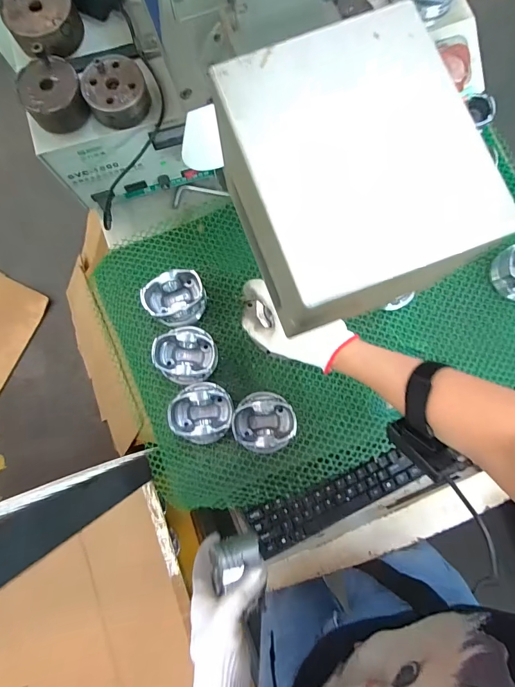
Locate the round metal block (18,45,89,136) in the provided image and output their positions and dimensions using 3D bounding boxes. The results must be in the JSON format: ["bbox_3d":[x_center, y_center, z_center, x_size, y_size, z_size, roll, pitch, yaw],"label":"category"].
[{"bbox_3d":[-0.239,-0.290,0.435,0.066,0.055,0.068,0,81,-1],"label":"round metal block"}]

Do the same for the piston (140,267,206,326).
[{"bbox_3d":[-0.116,-0.061,0.536,0.083,0.049,0.070,-22,82,-4],"label":"piston"}]

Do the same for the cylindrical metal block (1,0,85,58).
[{"bbox_3d":[-0.260,-0.395,0.454,0.089,0.029,0.085,0,81,-1],"label":"cylindrical metal block"}]

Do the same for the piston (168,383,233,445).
[{"bbox_3d":[-0.075,0.093,0.507,0.079,0.044,0.077,0,81,-1],"label":"piston"}]

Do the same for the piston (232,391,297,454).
[{"bbox_3d":[0.009,0.107,0.504,0.080,0.045,0.078,0,81,-1],"label":"piston"}]

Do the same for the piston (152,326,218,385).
[{"bbox_3d":[-0.099,0.016,0.520,0.079,0.044,0.076,-5,81,-1],"label":"piston"}]

